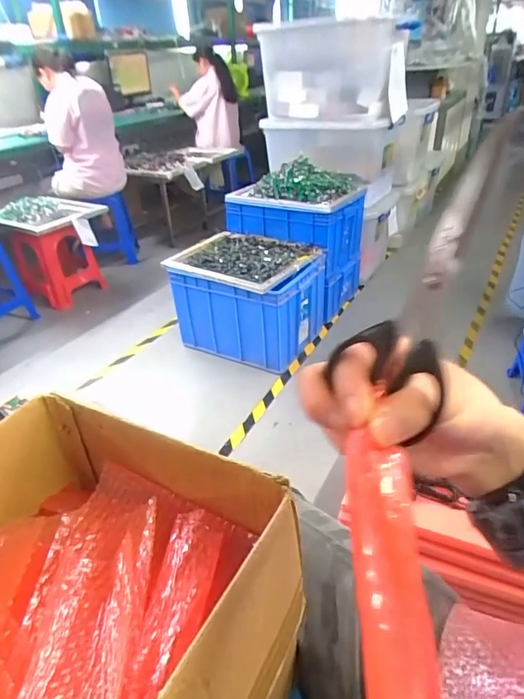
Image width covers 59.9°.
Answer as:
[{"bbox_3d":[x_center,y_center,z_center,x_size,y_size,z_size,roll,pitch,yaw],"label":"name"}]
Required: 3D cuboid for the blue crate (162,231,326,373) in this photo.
[{"bbox_3d":[-0.059,-0.220,1.956,0.537,0.391,0.399,16,38,27],"label":"blue crate"}]

